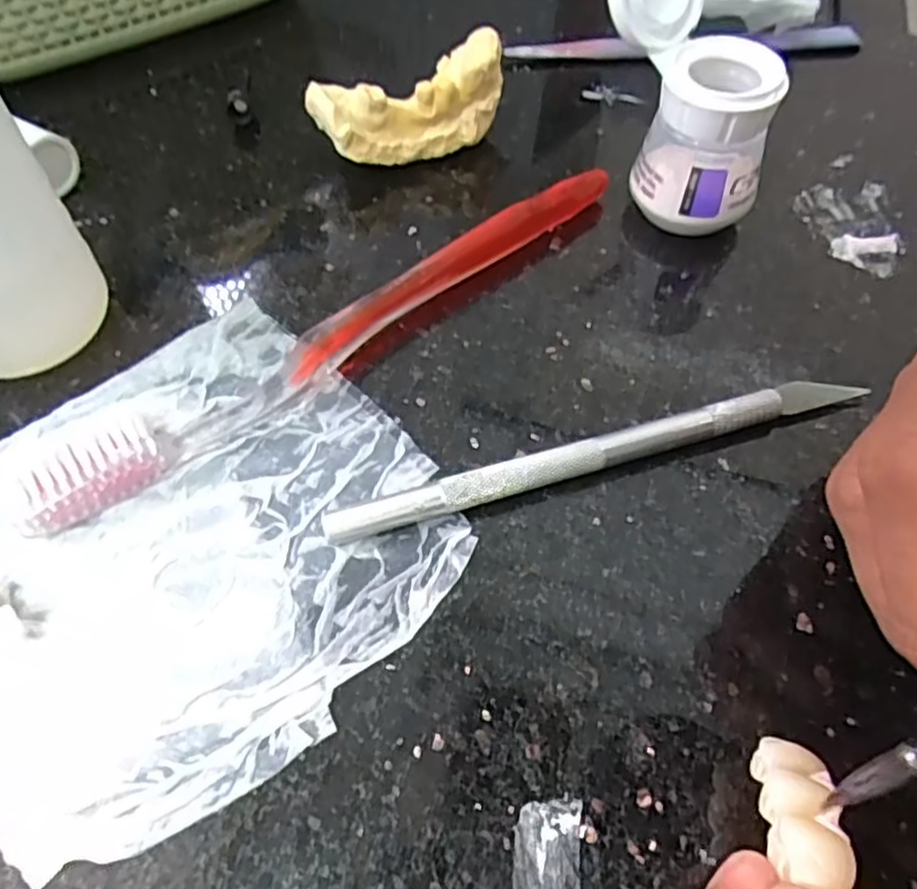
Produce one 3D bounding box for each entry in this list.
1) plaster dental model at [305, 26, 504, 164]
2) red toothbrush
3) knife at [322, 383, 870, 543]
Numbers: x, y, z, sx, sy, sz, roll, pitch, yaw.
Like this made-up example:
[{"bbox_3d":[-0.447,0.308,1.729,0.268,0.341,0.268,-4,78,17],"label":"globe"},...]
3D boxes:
[{"bbox_3d":[-0.014,-0.110,0.232,0.064,0.030,0.025,-31,62,-18],"label":"plaster dental model"},{"bbox_3d":[-0.026,-0.032,0.191,0.183,0.013,0.015,-33,63,-19],"label":"red toothbrush"},{"bbox_3d":[0.035,0.002,0.170,0.135,0.009,0.007,-15,58,-9],"label":"knife"}]

